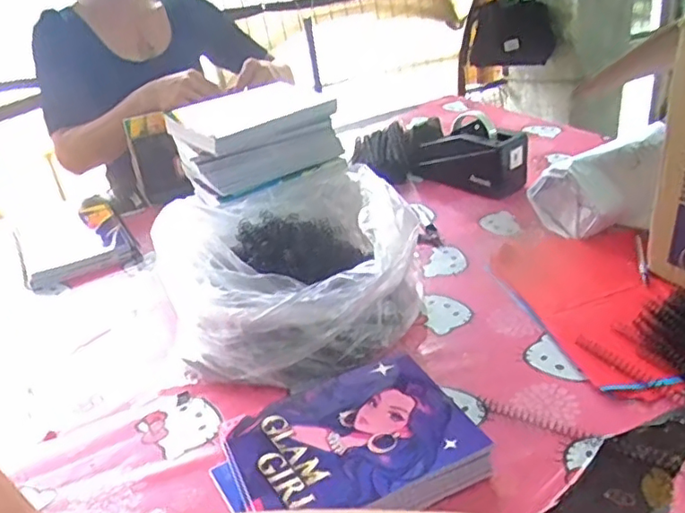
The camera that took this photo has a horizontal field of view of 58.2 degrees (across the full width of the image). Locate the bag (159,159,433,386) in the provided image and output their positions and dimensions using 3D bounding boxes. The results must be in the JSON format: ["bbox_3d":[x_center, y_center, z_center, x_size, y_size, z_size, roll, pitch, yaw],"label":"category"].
[{"bbox_3d":[-0.040,0.021,0.711,0.230,0.146,0.271,7,32,23],"label":"bag"}]

